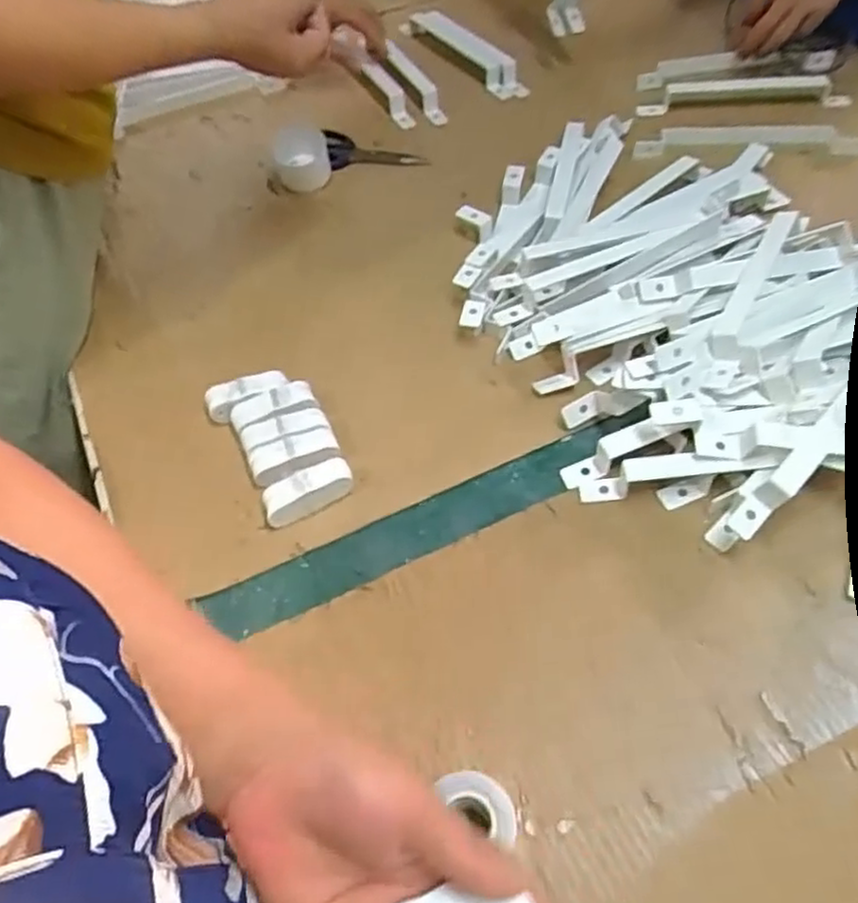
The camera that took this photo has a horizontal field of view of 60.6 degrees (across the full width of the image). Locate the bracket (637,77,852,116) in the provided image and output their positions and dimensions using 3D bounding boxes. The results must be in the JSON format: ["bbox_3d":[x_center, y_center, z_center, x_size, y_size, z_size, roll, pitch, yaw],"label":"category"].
[{"bbox_3d":[0.401,-0.456,0.942,0.257,0.033,0.032,-4,54,3],"label":"bracket"}]

